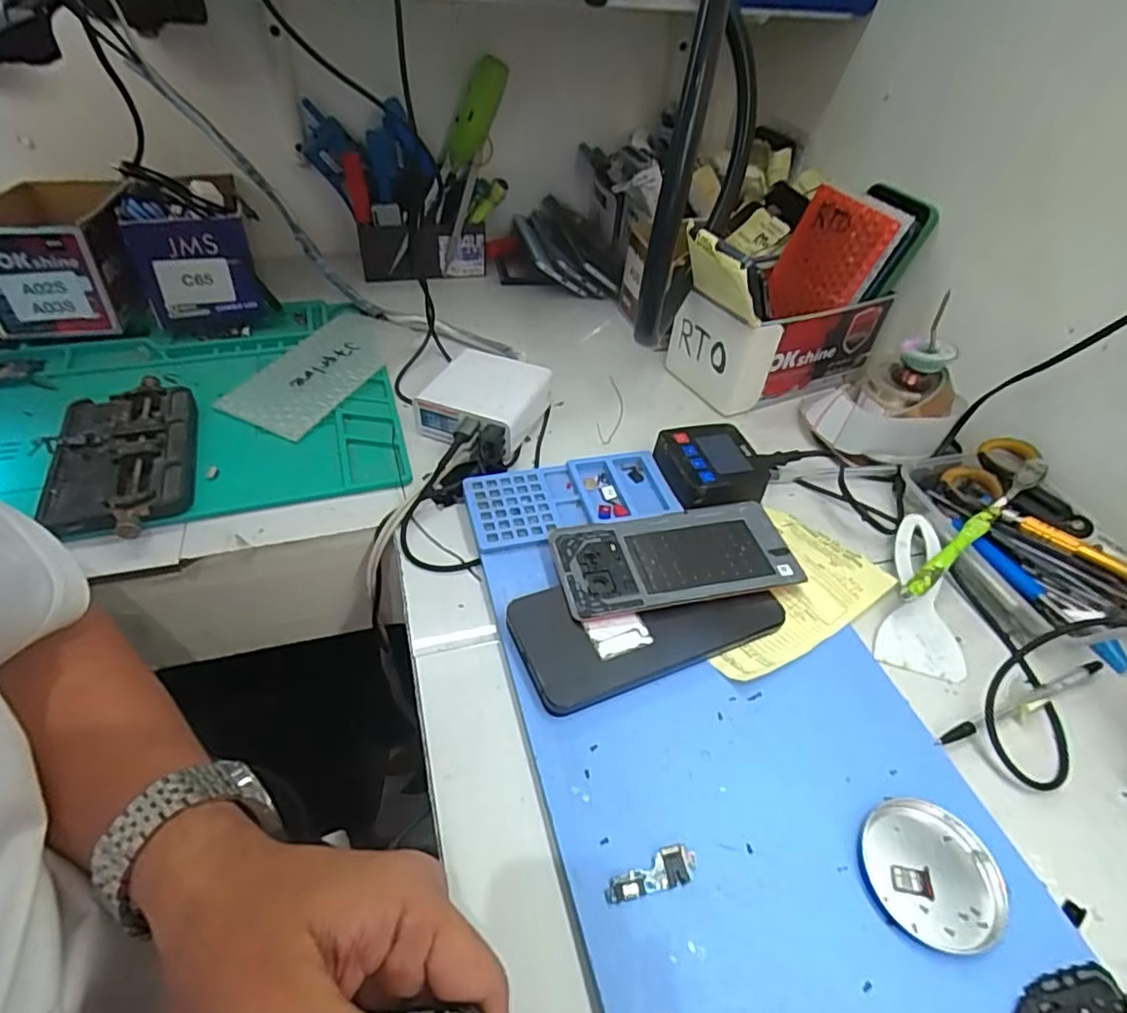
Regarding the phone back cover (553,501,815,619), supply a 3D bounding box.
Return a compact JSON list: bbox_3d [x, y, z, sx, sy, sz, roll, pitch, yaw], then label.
[{"bbox_3d":[0.075,0.035,0.413,0.159,0.009,0.072,-7,45,-13],"label":"phone back cover"}]

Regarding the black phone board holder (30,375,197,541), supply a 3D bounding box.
[{"bbox_3d":[-0.326,-0.035,0.462,0.092,0.022,0.169,-13,47,-19],"label":"black phone board holder"}]

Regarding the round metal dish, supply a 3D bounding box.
[{"bbox_3d":[0.179,0.175,0.298,0.064,0.005,0.062,3,44,-3],"label":"round metal dish"}]

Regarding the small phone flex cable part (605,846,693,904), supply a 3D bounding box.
[{"bbox_3d":[0.041,0.170,0.287,0.044,0.005,0.017,-8,45,-14],"label":"small phone flex cable part"}]

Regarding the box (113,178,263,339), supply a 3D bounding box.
[{"bbox_3d":[-0.356,-0.248,0.605,0.098,0.104,0.131,-13,47,-18],"label":"box"}]

